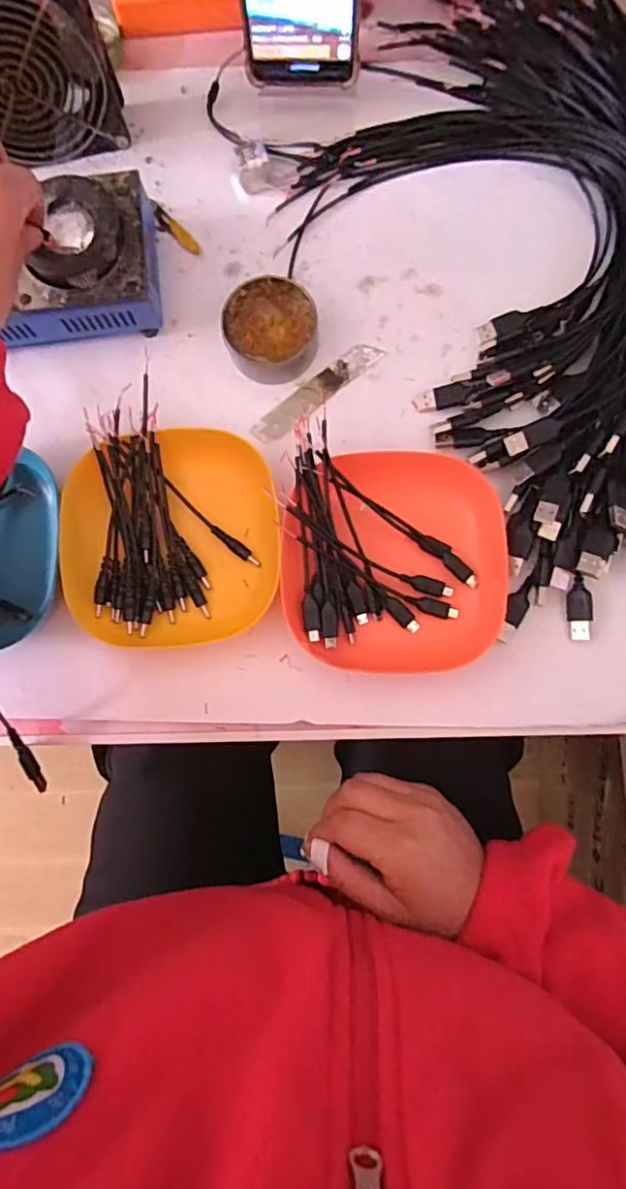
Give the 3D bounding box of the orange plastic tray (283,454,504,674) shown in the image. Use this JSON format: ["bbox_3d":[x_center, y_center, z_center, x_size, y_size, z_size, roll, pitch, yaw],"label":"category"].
[{"bbox_3d":[0.051,-0.022,0.380,0.136,0.027,0.140,-2,83,2],"label":"orange plastic tray"}]

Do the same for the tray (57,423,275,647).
[{"bbox_3d":[-0.093,-0.037,0.387,0.134,0.028,0.136,-6,83,2],"label":"tray"}]

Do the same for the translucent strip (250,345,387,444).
[{"bbox_3d":[0.002,-0.143,0.413,0.105,0.004,0.020,-39,83,-2],"label":"translucent strip"}]

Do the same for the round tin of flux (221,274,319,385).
[{"bbox_3d":[-0.029,-0.181,0.404,0.061,0.027,0.066,0,84,2],"label":"round tin of flux"}]

